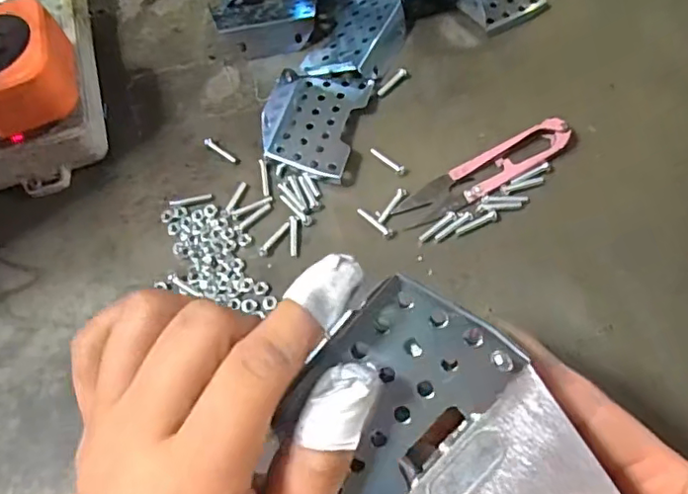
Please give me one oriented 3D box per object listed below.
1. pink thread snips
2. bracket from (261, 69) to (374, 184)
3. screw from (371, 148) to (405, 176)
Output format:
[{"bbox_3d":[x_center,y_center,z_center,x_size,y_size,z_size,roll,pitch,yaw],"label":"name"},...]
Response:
[{"bbox_3d":[0.072,-0.038,0.305,0.108,0.009,0.021,-29,67,-10],"label":"pink thread snips"},{"bbox_3d":[-0.019,-0.072,0.326,0.053,0.010,0.073,11,67,9],"label":"bracket"},{"bbox_3d":[0.023,-0.047,0.315,0.023,0.004,0.006,36,72,18],"label":"screw"}]

